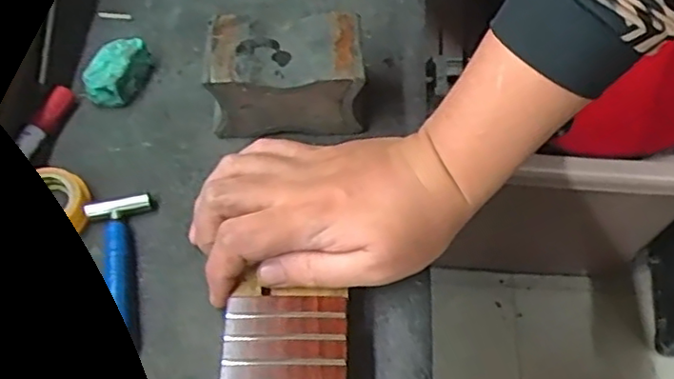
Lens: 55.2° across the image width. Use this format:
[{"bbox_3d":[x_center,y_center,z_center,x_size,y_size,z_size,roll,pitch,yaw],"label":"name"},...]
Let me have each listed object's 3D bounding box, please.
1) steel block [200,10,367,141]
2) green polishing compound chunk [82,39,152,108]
[{"bbox_3d":[-0.034,-0.079,0.444,0.103,0.054,0.064,-1,55,1],"label":"steel block"},{"bbox_3d":[-0.163,-0.087,0.479,0.033,0.027,0.046,8,56,8],"label":"green polishing compound chunk"}]

